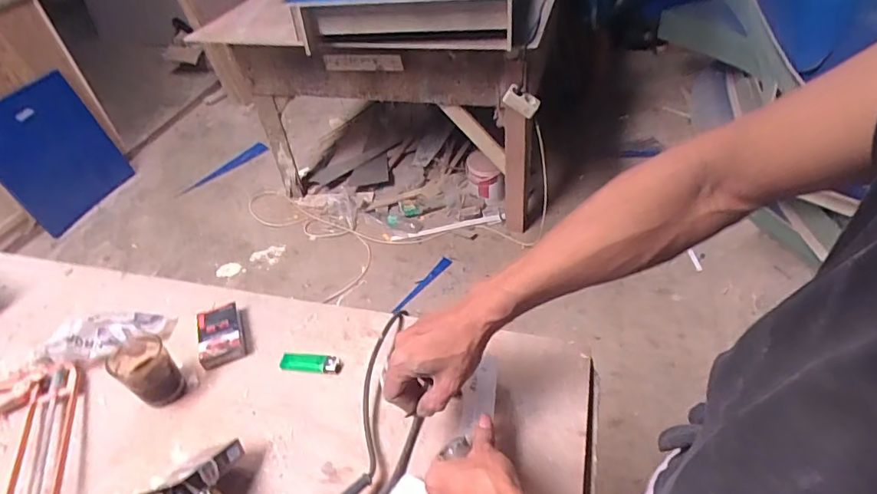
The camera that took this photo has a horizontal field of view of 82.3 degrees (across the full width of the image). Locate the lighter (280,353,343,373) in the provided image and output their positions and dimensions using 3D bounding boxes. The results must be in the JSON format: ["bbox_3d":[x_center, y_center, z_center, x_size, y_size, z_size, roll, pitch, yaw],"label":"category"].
[{"bbox_3d":[-0.173,0.158,0.685,0.085,0.009,0.026,2,43,8],"label":"lighter"}]

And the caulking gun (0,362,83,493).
[{"bbox_3d":[-0.524,0.258,0.593,0.156,0.046,0.306,-19,44,-15],"label":"caulking gun"}]

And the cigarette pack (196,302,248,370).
[{"bbox_3d":[-0.314,0.125,0.726,0.061,0.025,0.100,-19,43,-13],"label":"cigarette pack"}]

